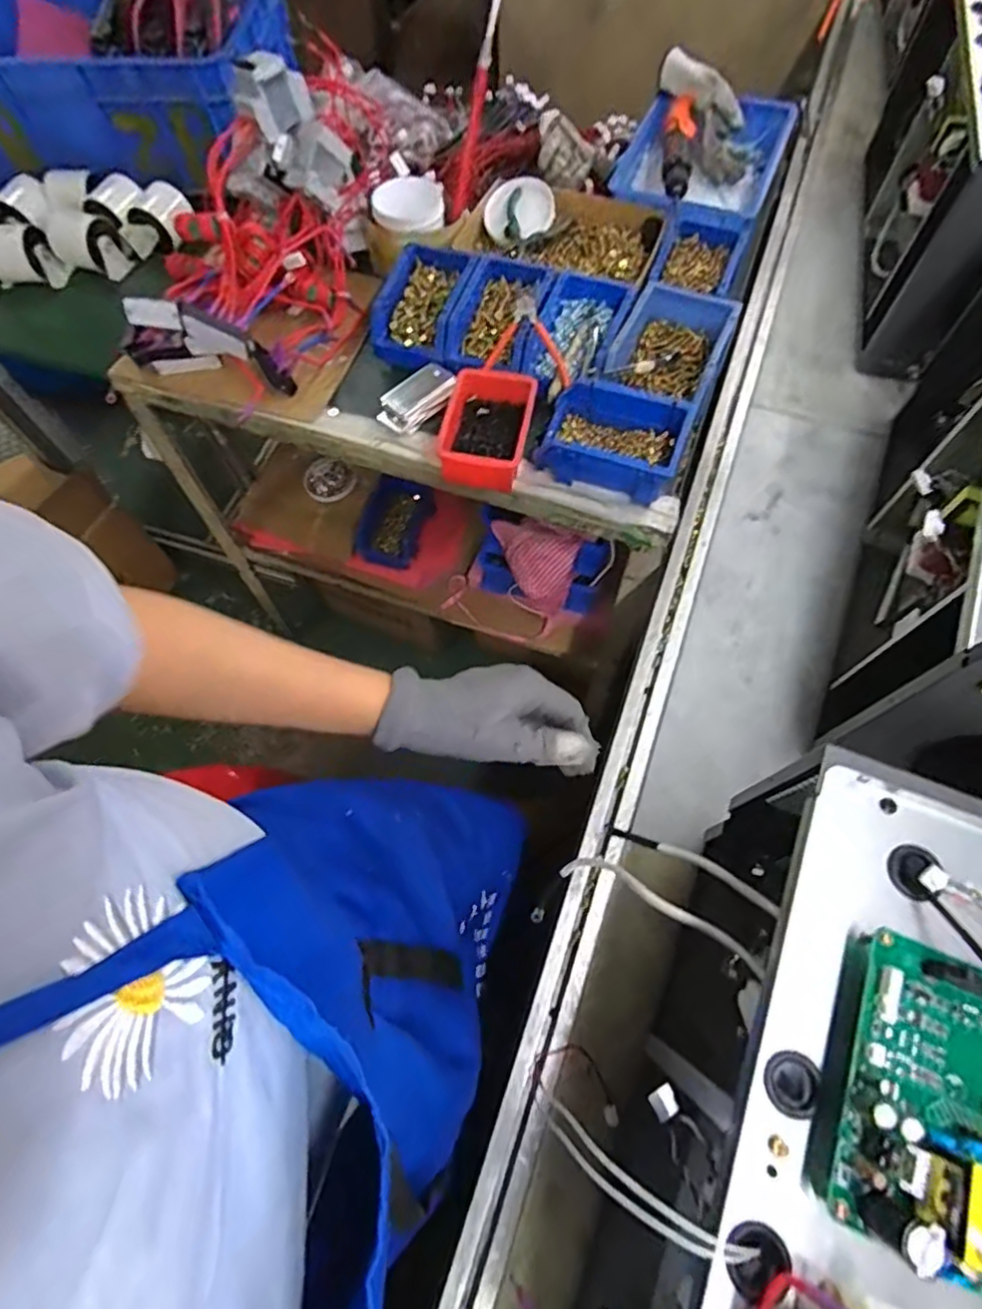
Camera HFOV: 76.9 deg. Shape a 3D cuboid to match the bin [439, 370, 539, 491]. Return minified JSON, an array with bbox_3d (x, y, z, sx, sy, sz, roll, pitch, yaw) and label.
[{"bbox_3d":[-0.003,-0.276,0.750,0.100,0.058,0.155,9,67,7],"label":"bin"}]

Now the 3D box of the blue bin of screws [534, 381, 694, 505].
[{"bbox_3d":[0.143,-0.252,0.725,0.157,0.065,0.100,21,69,11],"label":"blue bin of screws"}]

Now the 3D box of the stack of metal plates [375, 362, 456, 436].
[{"bbox_3d":[-0.094,-0.324,0.790,0.106,0.031,0.060,-40,71,-14],"label":"stack of metal plates"}]

